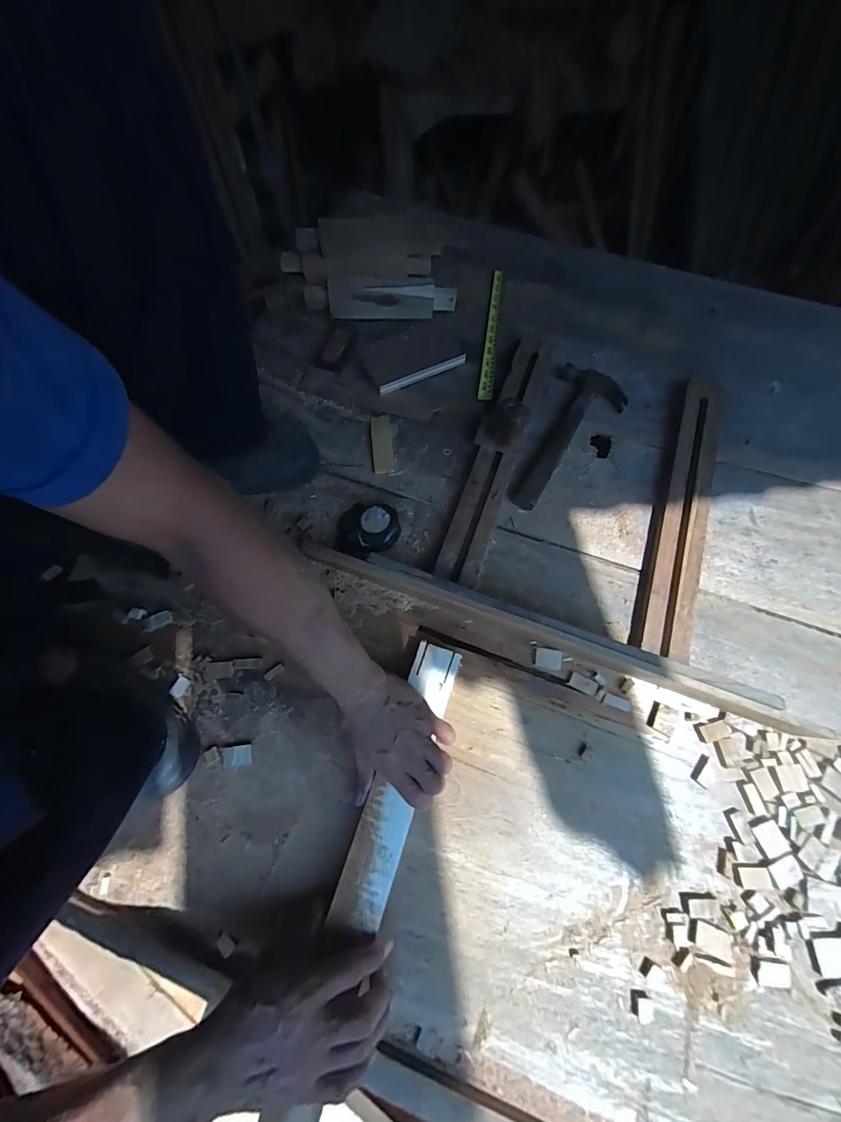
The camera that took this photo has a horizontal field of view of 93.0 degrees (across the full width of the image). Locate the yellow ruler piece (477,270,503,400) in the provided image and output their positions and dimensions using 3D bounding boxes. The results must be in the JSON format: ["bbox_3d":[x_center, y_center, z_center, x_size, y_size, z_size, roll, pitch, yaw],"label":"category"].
[{"bbox_3d":[0.122,-0.393,0.683,0.023,0.005,0.286,7,71,2],"label":"yellow ruler piece"}]

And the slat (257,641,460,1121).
[{"bbox_3d":[-0.087,0.416,0.373,0.052,0.017,0.693,18,72,6],"label":"slat"}]

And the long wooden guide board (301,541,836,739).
[{"bbox_3d":[0.148,0.091,0.485,0.614,0.057,0.031,18,72,6],"label":"long wooden guide board"}]

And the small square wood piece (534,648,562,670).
[{"bbox_3d":[0.160,0.122,0.499,0.033,0.004,0.023,9,71,3],"label":"small square wood piece"}]

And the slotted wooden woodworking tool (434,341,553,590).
[{"bbox_3d":[0.115,-0.178,0.572,0.070,0.079,0.438,19,72,6],"label":"slotted wooden woodworking tool"}]

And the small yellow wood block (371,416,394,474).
[{"bbox_3d":[-0.059,-0.180,0.611,0.030,0.004,0.104,-5,71,-2],"label":"small yellow wood block"}]

